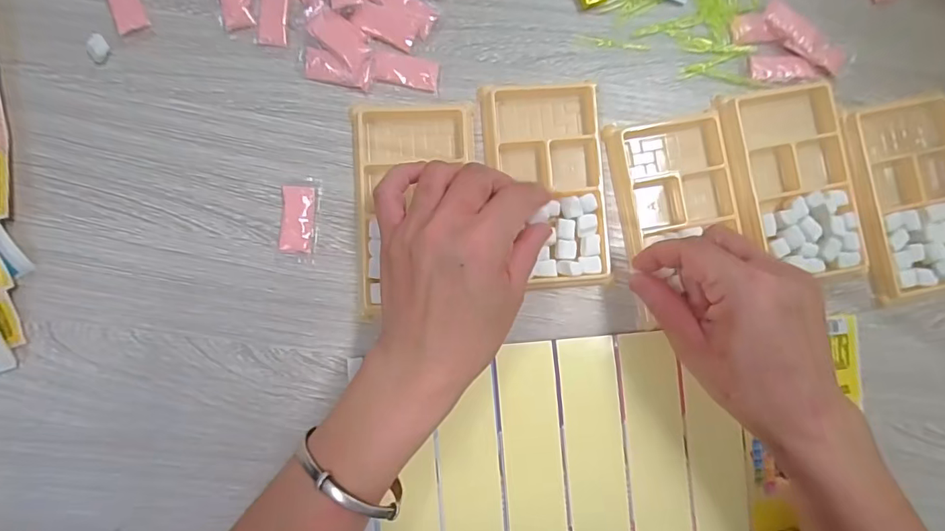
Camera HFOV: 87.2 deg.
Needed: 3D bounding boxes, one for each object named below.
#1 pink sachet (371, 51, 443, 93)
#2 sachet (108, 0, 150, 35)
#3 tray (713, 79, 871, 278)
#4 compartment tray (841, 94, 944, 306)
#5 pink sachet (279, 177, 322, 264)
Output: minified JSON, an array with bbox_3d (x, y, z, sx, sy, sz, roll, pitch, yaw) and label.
[{"bbox_3d":[-0.044,-0.128,0.326,0.044,0.004,0.021,9,87,-3],"label":"pink sachet"},{"bbox_3d":[-0.220,-0.168,0.313,0.018,0.005,0.041,-22,89,-4],"label":"sachet"},{"bbox_3d":[0.214,-0.056,0.331,0.078,0.013,0.130,-14,88,-4],"label":"tray"},{"bbox_3d":[0.293,-0.046,0.329,0.076,0.013,0.127,-12,88,-4],"label":"compartment tray"},{"bbox_3d":[-0.110,-0.029,0.317,0.024,0.004,0.053,5,87,-3],"label":"pink sachet"}]

